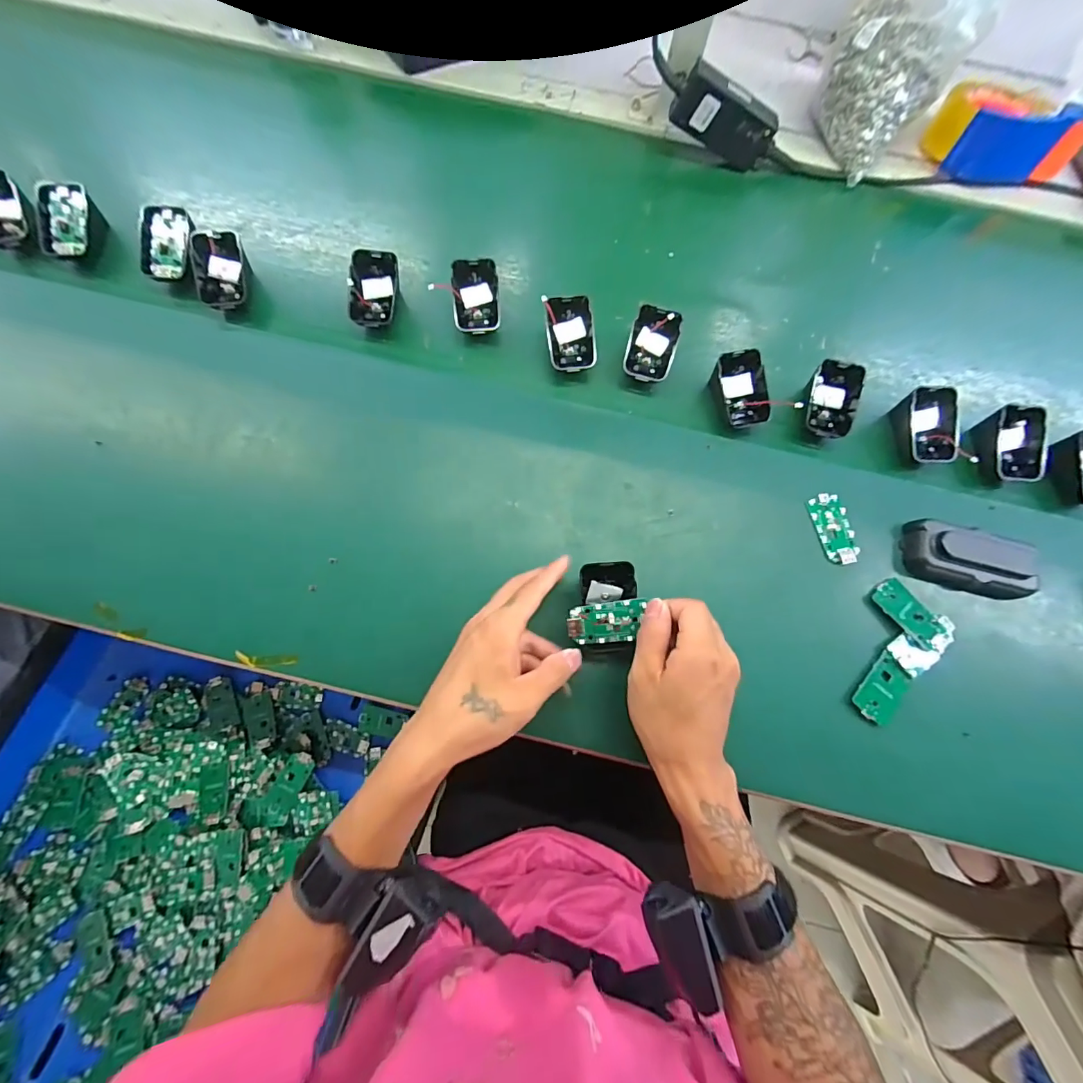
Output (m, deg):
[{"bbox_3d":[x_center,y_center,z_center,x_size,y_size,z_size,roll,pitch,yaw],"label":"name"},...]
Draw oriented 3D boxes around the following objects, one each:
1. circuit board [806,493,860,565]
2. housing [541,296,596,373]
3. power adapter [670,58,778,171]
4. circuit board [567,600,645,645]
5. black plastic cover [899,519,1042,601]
[{"bbox_3d":[0.261,-0.011,0.413,0.034,0.007,0.063,-10,73,-5],"label":"circuit board"},{"bbox_3d":[0.027,-0.199,0.444,0.043,0.023,0.067,-9,95,3],"label":"housing"},{"bbox_3d":[0.206,-0.471,0.518,0.119,0.056,0.025,17,71,-22],"label":"power adapter"},{"bbox_3d":[0.049,0.063,0.358,0.058,0.006,0.030,-6,94,1],"label":"circuit board"},{"bbox_3d":[0.373,0.015,0.395,0.107,0.028,0.049,15,73,3],"label":"black plastic cover"}]

